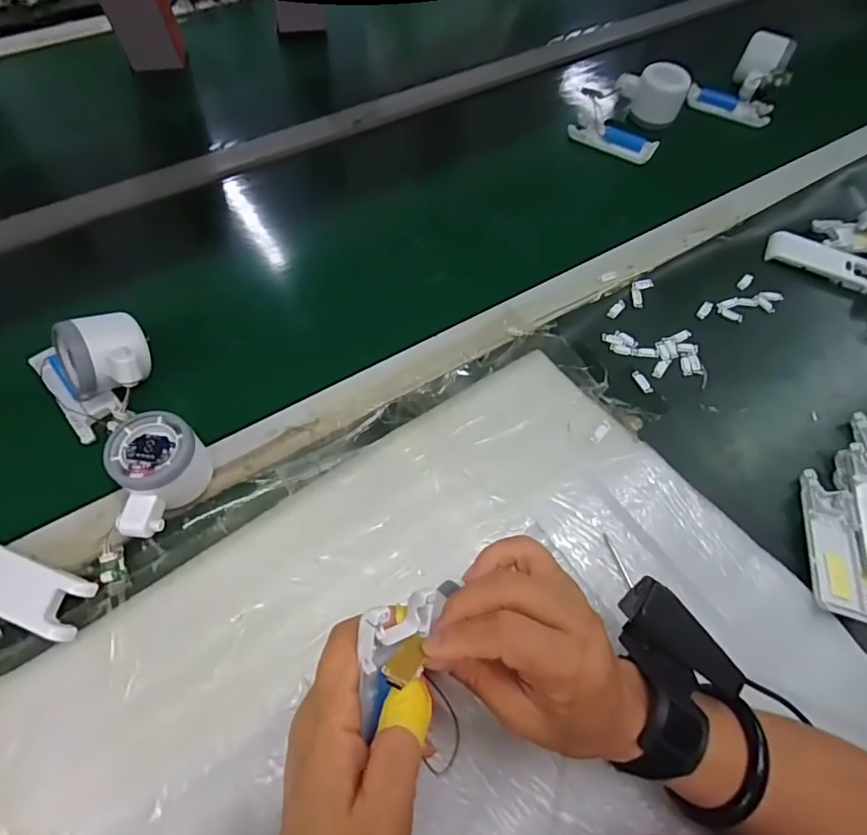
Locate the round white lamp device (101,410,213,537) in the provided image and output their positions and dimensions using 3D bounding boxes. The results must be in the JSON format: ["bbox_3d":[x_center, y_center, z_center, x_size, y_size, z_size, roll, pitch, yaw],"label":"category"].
[{"bbox_3d":[-0.197,0.042,0.383,0.057,0.052,0.082,-16,64,-12],"label":"round white lamp device"}]

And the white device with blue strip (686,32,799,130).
[{"bbox_3d":[0.406,-0.445,0.678,0.102,0.060,0.102,30,64,12],"label":"white device with blue strip"}]

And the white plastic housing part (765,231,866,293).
[{"bbox_3d":[0.408,-0.167,0.554,0.100,0.011,0.041,26,63,10],"label":"white plastic housing part"}]

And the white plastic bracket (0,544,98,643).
[{"bbox_3d":[-0.280,0.116,0.354,0.095,0.021,0.040,19,62,6],"label":"white plastic bracket"}]

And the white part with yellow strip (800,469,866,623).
[{"bbox_3d":[0.312,0.096,0.405,0.040,0.012,0.114,15,62,4],"label":"white part with yellow strip"}]

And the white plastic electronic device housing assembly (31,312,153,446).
[{"bbox_3d":[-0.273,-0.045,0.421,0.085,0.063,0.093,-33,69,-19],"label":"white plastic electronic device housing assembly"}]

